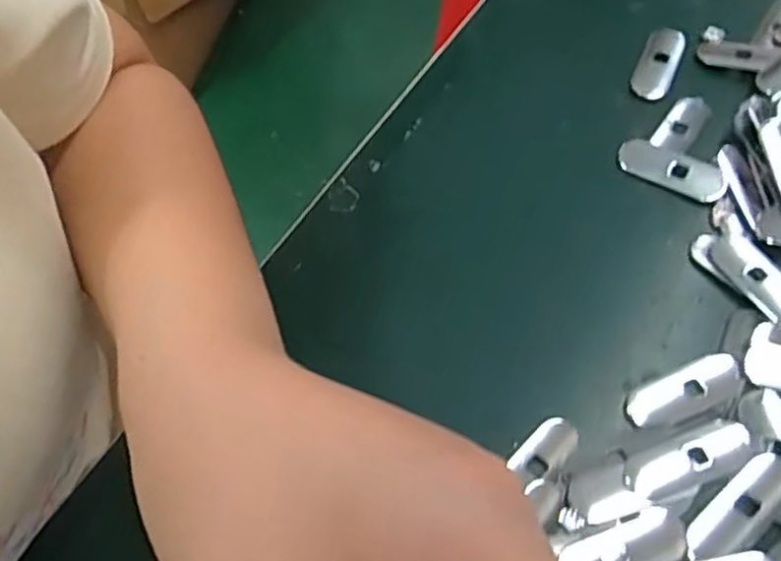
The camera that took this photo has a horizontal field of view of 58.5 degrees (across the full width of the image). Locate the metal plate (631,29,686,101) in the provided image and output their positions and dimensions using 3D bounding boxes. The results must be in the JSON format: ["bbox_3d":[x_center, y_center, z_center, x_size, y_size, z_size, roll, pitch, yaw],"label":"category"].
[{"bbox_3d":[0.145,-0.118,0.376,0.020,0.004,0.050,21,65,14],"label":"metal plate"}]

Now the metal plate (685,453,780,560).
[{"bbox_3d":[0.131,0.086,0.261,0.051,0.004,0.019,-38,66,-16],"label":"metal plate"}]

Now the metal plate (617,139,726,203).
[{"bbox_3d":[0.136,-0.054,0.338,0.051,0.005,0.018,30,67,18],"label":"metal plate"}]

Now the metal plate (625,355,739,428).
[{"bbox_3d":[0.121,0.047,0.289,0.047,0.009,0.017,-18,62,-6],"label":"metal plate"}]

